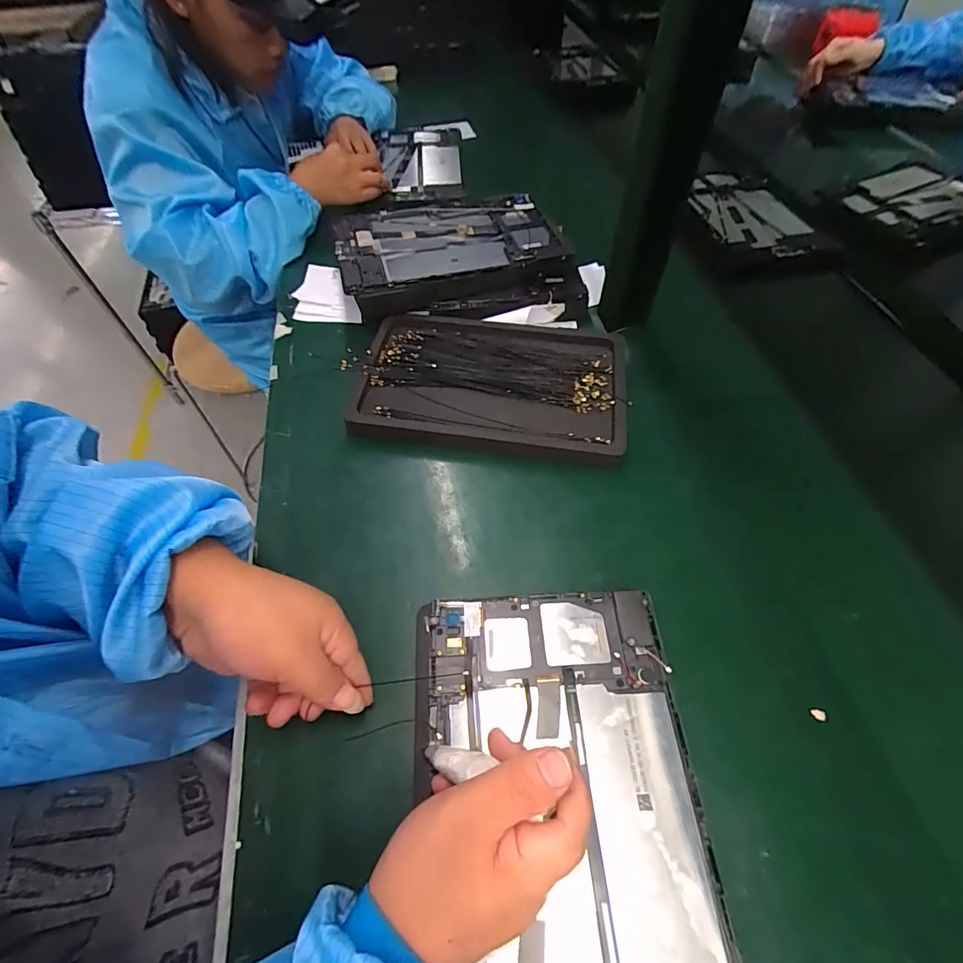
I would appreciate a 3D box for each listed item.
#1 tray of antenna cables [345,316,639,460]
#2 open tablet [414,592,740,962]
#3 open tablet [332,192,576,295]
[{"bbox_3d":[0.009,-0.095,0.456,0.253,0.023,0.160,7,57,5],"label":"tray of antenna cables"},{"bbox_3d":[0.043,0.181,0.261,0.156,0.010,0.242,-3,57,-1],"label":"open tablet"},{"bbox_3d":[-0.040,-0.273,0.533,0.240,0.011,0.148,-13,58,-8],"label":"open tablet"}]

